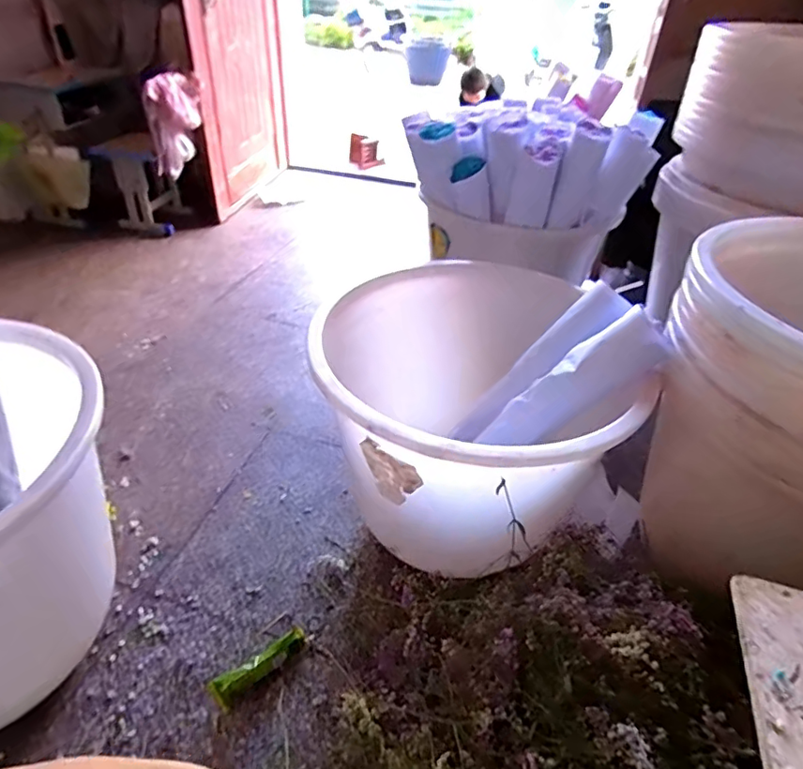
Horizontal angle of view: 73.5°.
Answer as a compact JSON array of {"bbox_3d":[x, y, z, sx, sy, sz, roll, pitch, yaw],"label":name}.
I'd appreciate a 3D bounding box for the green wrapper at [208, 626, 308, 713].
[{"bbox_3d":[-0.280,0.567,1.089,0.209,0.047,0.051,-29,48,-34],"label":"green wrapper"}]

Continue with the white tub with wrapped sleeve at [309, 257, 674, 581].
[{"bbox_3d":[0.145,0.096,1.258,0.637,0.622,0.680,2,38,-1],"label":"white tub with wrapped sleeve"}]

